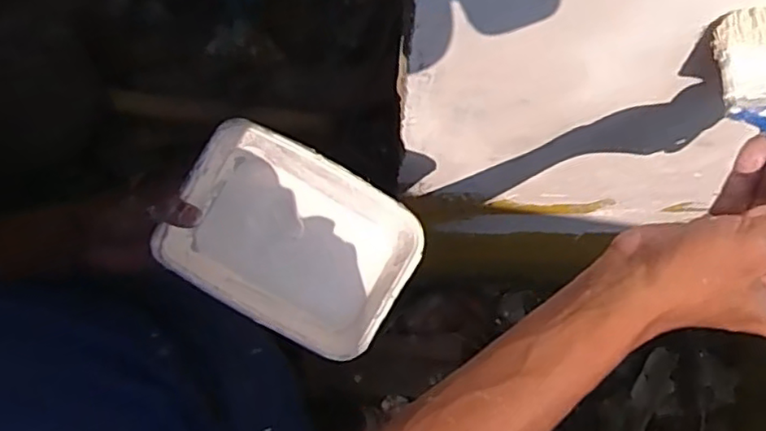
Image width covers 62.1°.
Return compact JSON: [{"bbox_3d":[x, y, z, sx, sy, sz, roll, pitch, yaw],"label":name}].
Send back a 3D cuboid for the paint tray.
[{"bbox_3d":[-0.066,0.021,0.485,0.171,0.068,0.123,28,80,6],"label":"paint tray"}]

